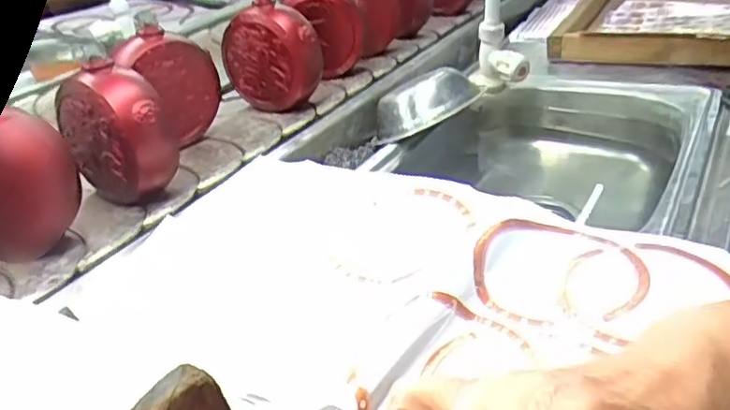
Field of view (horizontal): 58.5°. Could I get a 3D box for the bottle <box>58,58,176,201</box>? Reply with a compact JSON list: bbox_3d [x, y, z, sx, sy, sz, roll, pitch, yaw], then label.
[{"bbox_3d":[-0.250,-0.070,0.670,0.112,0.144,0.054,13,34,28],"label":"bottle"}]

